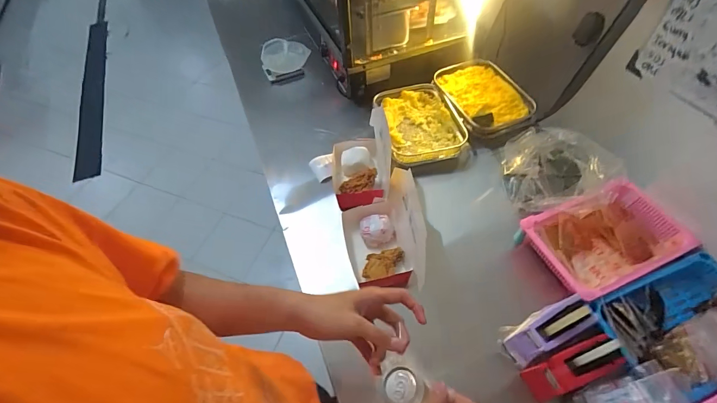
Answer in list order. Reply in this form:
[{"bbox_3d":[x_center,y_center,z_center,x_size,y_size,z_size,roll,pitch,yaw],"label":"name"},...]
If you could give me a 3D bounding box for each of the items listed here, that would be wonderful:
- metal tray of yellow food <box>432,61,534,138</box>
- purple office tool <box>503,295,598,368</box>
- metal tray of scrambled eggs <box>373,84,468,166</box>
[{"bbox_3d":[0.378,-0.318,1.055,0.253,0.038,0.305,-8,55,-2],"label":"metal tray of yellow food"},{"bbox_3d":[0.348,0.236,0.638,0.166,0.078,0.061,-36,57,6],"label":"purple office tool"},{"bbox_3d":[0.177,-0.232,1.023,0.228,0.061,0.302,-9,55,-3],"label":"metal tray of scrambled eggs"}]

